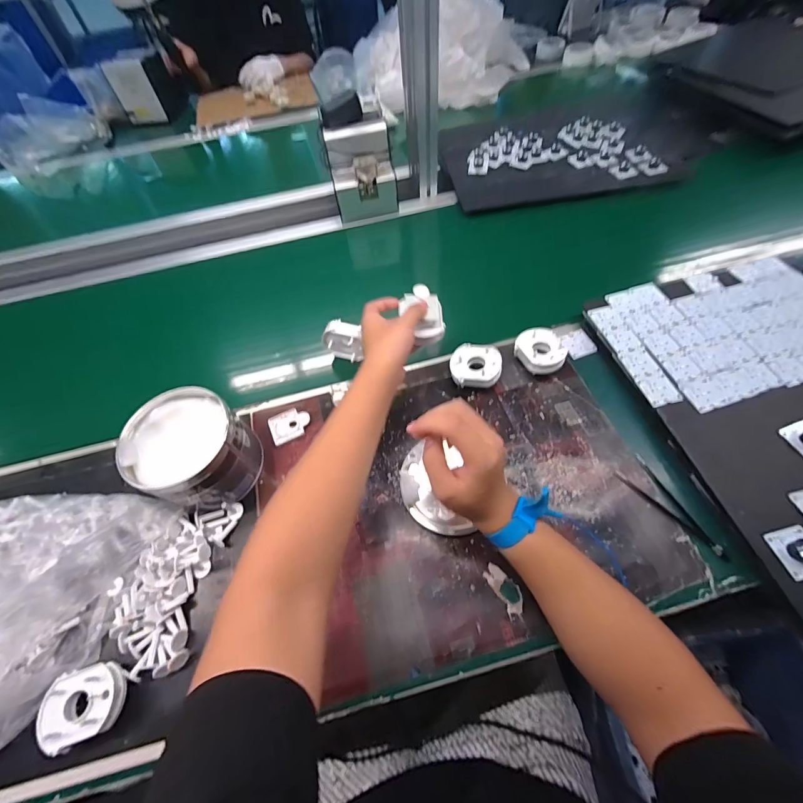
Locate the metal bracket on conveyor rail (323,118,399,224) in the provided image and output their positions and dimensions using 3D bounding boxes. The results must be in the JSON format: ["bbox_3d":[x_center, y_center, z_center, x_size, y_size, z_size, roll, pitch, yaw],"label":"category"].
[{"bbox_3d":[-0.079,-0.464,0.748,0.119,0.128,0.113,-12,58,-3],"label":"metal bracket on conveyor rail"}]

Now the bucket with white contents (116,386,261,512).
[{"bbox_3d":[-0.261,0.059,0.462,0.136,0.103,0.128,-2,58,4],"label":"bucket with white contents"}]

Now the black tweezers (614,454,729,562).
[{"bbox_3d":[0.319,0.123,0.436,0.042,0.011,0.130,-31,61,-14],"label":"black tweezers"}]

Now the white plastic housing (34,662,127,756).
[{"bbox_3d":[-0.313,0.298,0.370,0.071,0.032,0.063,-26,60,-11],"label":"white plastic housing"}]

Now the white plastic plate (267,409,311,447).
[{"bbox_3d":[-0.159,0.034,0.533,0.055,0.010,0.048,-20,59,-7],"label":"white plastic plate"}]

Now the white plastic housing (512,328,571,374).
[{"bbox_3d":[0.200,-0.071,0.545,0.060,0.038,0.071,-18,59,-6],"label":"white plastic housing"}]

